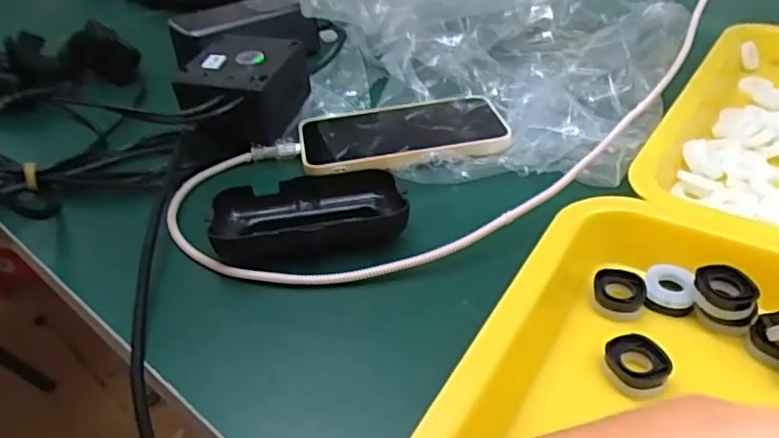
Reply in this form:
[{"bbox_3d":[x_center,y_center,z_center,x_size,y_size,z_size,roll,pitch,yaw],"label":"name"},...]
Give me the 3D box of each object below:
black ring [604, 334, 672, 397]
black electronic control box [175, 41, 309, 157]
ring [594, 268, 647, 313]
[{"bbox_3d":[0.108,0.063,0.259,0.027,0.010,0.023,8,38,14],"label":"black ring"},{"bbox_3d":[-0.104,-0.091,0.428,0.072,0.048,0.079,5,38,10],"label":"black electronic control box"},{"bbox_3d":[0.114,0.035,0.295,0.024,0.008,0.021,1,37,5],"label":"ring"}]

